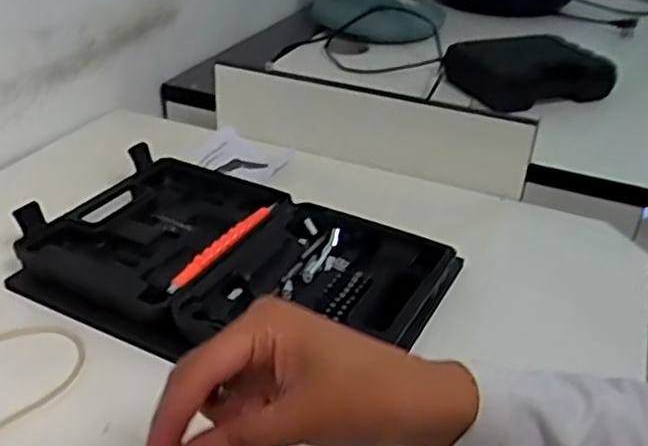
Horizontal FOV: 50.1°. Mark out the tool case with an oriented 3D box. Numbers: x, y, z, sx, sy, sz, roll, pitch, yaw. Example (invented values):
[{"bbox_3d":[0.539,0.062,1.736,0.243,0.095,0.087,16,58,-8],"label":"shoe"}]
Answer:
[{"bbox_3d":[-0.078,0.034,0.620,0.350,0.046,0.227,18,34,22],"label":"tool case"}]

